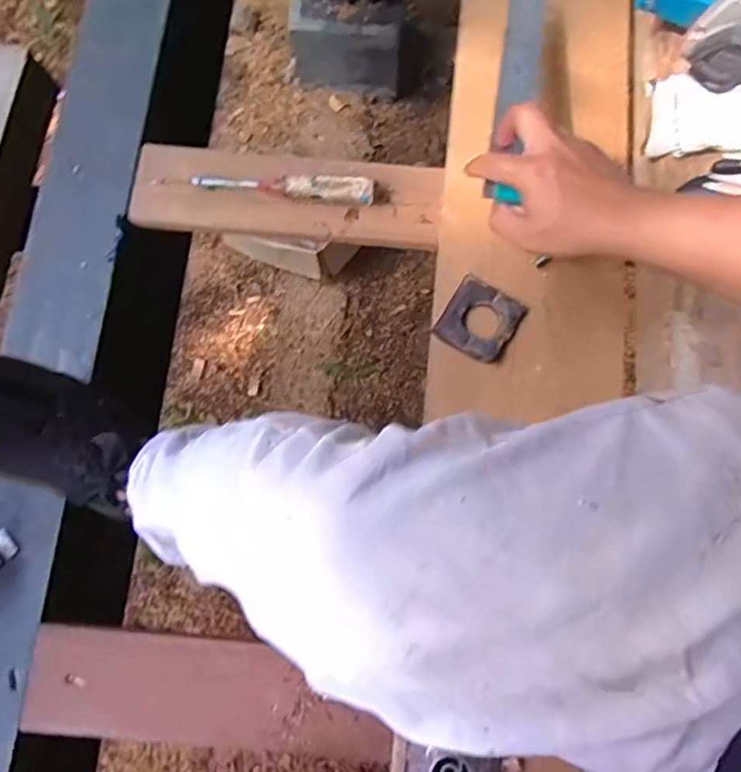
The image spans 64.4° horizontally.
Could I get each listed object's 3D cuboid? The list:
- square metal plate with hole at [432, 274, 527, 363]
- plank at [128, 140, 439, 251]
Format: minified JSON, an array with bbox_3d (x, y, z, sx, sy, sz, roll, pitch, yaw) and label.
[{"bbox_3d":[0.107,-0.066,0.575,0.067,0.012,0.073,31,80,8],"label":"square metal plate with hole"},{"bbox_3d":[-0.088,-0.203,0.629,0.326,0.037,0.098,7,78,3],"label":"plank"}]

